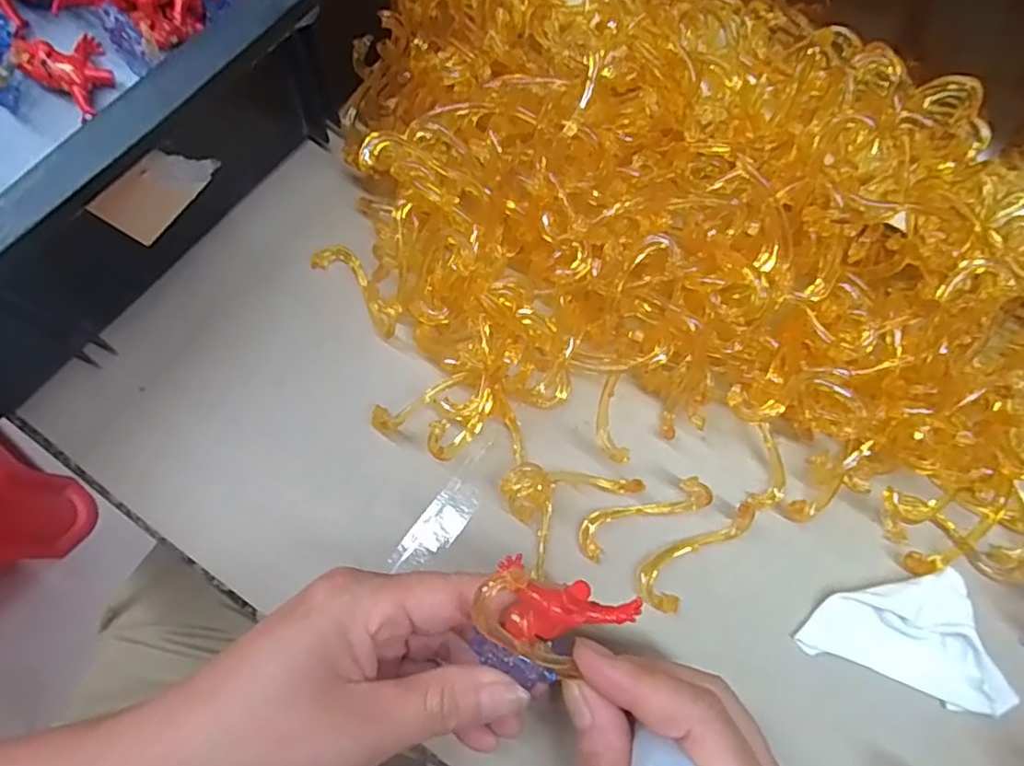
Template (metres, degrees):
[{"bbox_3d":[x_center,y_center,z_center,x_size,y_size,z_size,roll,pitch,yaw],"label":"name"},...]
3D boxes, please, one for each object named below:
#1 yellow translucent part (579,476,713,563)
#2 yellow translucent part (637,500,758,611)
[{"bbox_3d":[0.056,0.056,0.264,0.058,0.019,0.018,-25,76,-8],"label":"yellow translucent part"},{"bbox_3d":[0.078,0.070,0.262,0.022,0.016,0.061,43,77,10],"label":"yellow translucent part"}]

